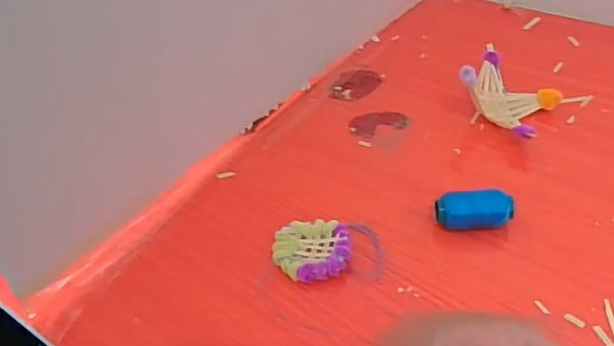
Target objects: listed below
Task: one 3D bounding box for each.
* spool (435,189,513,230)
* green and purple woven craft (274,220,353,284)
[{"bbox_3d":[0.125,0.031,0.416,0.053,0.028,0.023,-4,43,4],"label":"spool"},{"bbox_3d":[0.004,0.060,0.410,0.055,0.018,0.049,0,43,8],"label":"green and purple woven craft"}]

